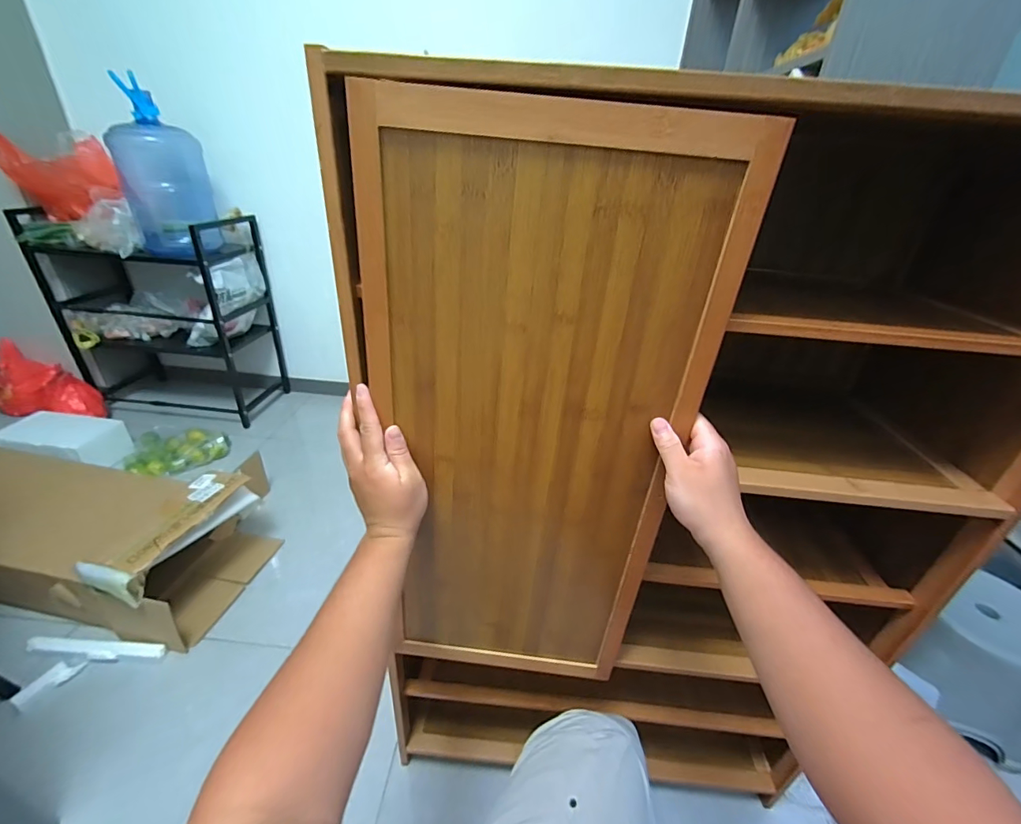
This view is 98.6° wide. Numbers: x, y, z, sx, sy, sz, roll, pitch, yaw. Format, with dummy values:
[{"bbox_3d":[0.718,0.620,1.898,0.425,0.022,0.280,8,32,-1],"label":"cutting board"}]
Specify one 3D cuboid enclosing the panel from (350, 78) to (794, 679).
[{"bbox_3d":[0.016,0.049,0.443,0.298,0.598,0.018,6,30,3],"label":"panel"}]

